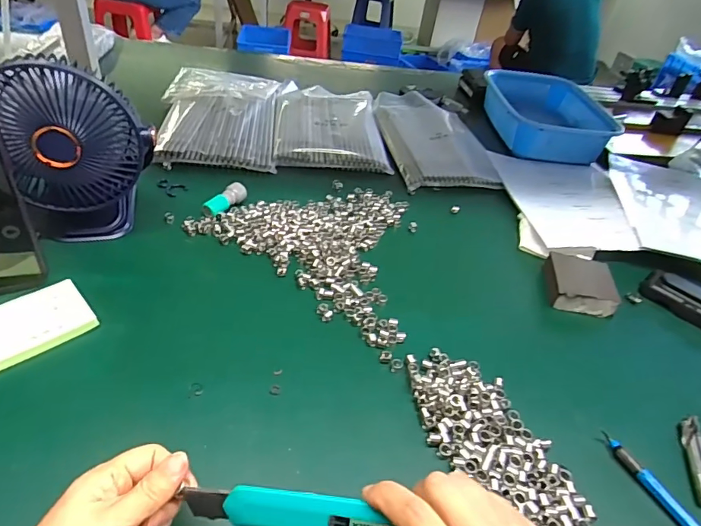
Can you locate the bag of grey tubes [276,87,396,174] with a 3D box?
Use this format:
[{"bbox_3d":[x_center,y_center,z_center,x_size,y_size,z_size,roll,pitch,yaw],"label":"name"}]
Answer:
[{"bbox_3d":[-0.039,-0.250,0.814,0.179,0.022,0.305,1,39,-8],"label":"bag of grey tubes"}]

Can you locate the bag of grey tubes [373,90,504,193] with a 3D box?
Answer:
[{"bbox_3d":[0.141,-0.231,0.825,0.172,0.024,0.335,1,39,-8],"label":"bag of grey tubes"}]

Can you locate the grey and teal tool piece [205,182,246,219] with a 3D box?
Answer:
[{"bbox_3d":[-0.158,-0.080,0.581,0.023,0.021,0.061,24,41,19],"label":"grey and teal tool piece"}]

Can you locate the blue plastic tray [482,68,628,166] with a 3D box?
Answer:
[{"bbox_3d":[0.377,-0.296,0.913,0.195,0.069,0.307,6,39,-3],"label":"blue plastic tray"}]

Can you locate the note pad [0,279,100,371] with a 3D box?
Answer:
[{"bbox_3d":[-0.283,0.054,0.403,0.067,0.014,0.095,35,45,30],"label":"note pad"}]

